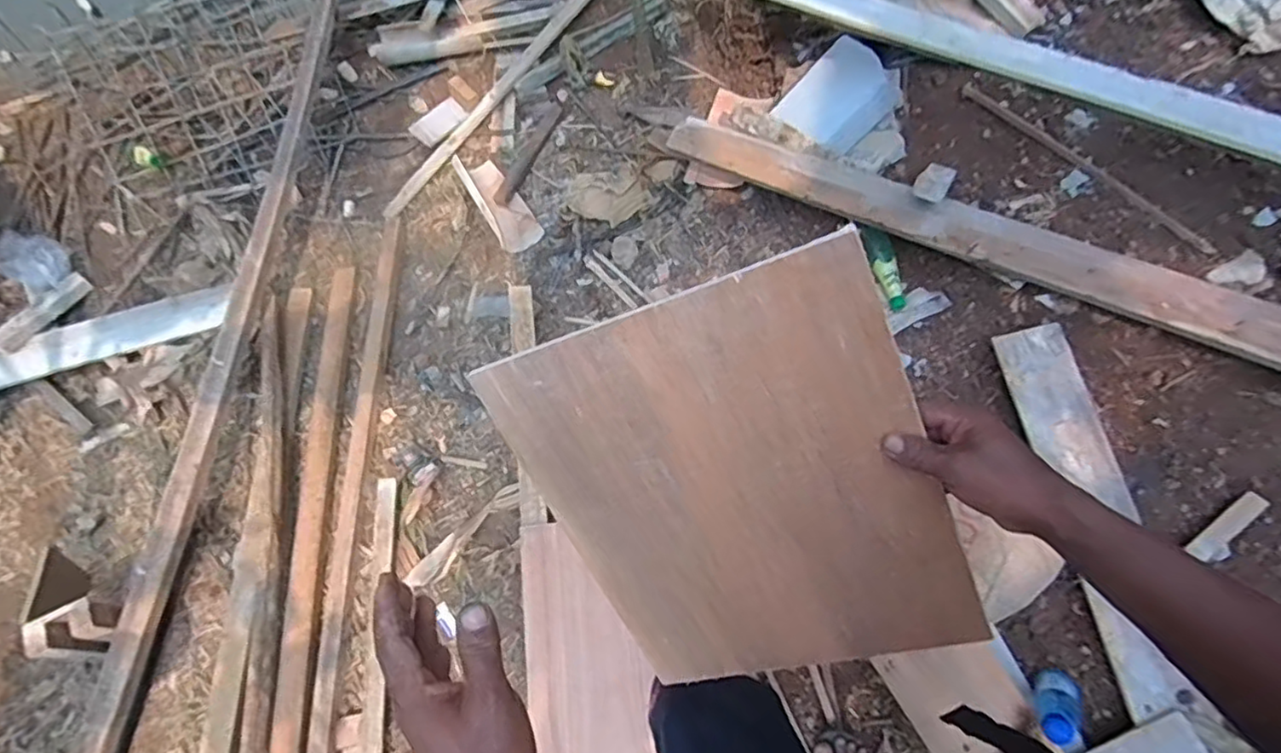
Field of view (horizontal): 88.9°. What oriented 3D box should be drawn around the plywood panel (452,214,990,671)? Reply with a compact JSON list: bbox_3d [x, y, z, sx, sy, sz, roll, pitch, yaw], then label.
[{"bbox_3d":[0.084,0.115,0.580,0.334,0.398,0.008,-19,22,22],"label":"plywood panel"}]

